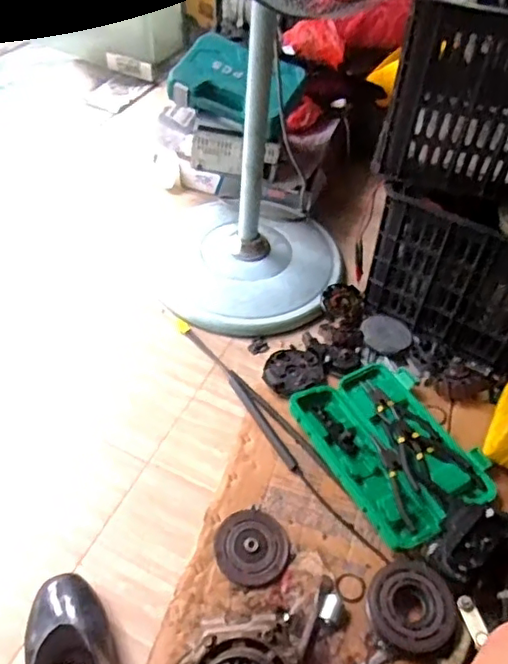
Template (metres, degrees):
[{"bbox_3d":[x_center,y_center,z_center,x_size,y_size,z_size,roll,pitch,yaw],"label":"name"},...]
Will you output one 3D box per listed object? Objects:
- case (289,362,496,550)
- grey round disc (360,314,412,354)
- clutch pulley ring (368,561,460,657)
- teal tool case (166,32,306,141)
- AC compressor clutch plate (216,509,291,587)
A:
[{"bbox_3d":[0.218,0.180,0.936,0.225,0.035,0.295,-21,54,-20],"label":"case"},{"bbox_3d":[0.251,0.000,1.114,0.092,0.015,0.091,1,49,-2],"label":"grey round disc"},{"bbox_3d":[0.207,0.359,0.769,0.110,0.047,0.119,1,49,-2],"label":"clutch pulley ring"},{"bbox_3d":[-0.040,-0.510,1.220,0.256,0.093,0.189,17,50,11],"label":"teal tool case"},{"bbox_3d":[-0.003,0.306,0.839,0.101,0.011,0.104,1,49,-2],"label":"AC compressor clutch plate"}]

